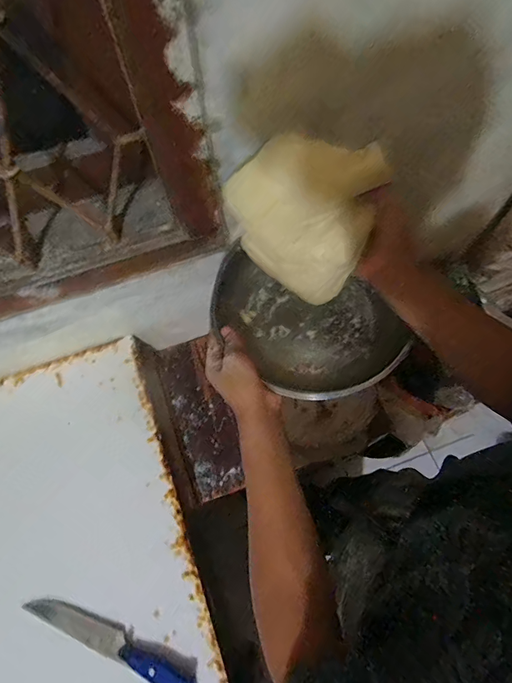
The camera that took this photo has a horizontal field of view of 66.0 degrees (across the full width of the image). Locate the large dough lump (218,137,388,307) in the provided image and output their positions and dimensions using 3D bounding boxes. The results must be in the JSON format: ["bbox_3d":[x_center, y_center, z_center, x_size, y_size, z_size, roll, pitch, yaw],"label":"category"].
[{"bbox_3d":[0.049,-0.126,0.386,0.124,0.124,0.100,24,71,10],"label":"large dough lump"}]

